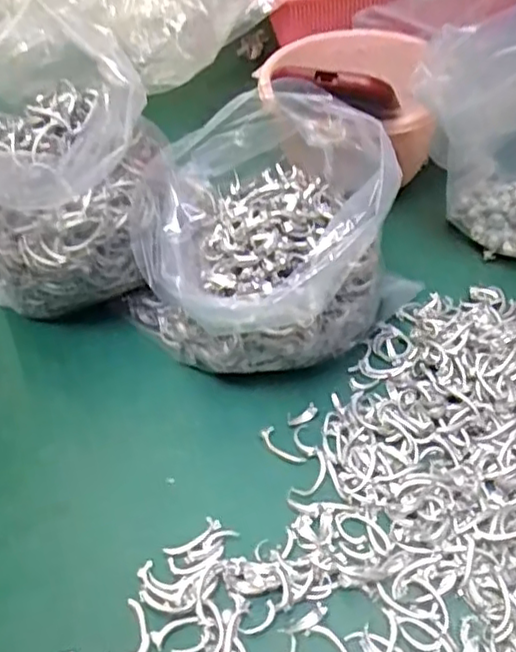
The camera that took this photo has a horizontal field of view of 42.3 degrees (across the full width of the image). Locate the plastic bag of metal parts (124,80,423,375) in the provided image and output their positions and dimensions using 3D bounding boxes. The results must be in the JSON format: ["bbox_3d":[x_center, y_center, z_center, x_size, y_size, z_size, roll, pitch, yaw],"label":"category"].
[{"bbox_3d":[0.000,-0.051,0.399,0.141,0.134,0.134,-32,52,-21],"label":"plastic bag of metal parts"}]

